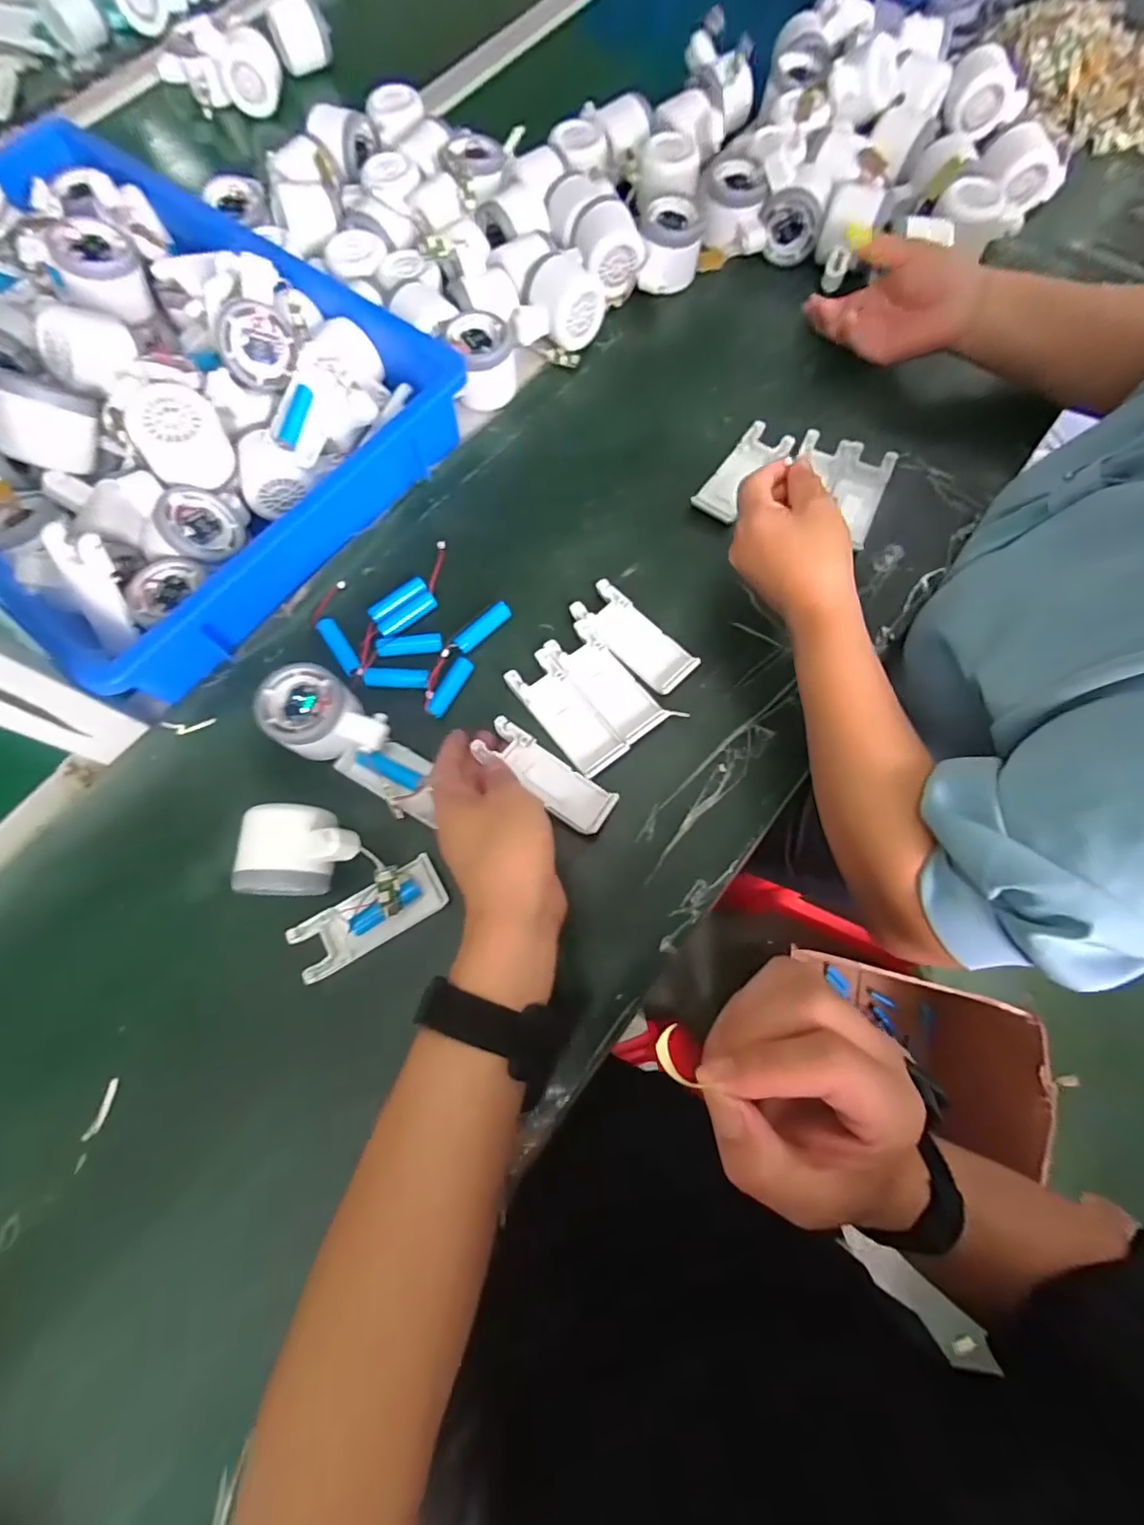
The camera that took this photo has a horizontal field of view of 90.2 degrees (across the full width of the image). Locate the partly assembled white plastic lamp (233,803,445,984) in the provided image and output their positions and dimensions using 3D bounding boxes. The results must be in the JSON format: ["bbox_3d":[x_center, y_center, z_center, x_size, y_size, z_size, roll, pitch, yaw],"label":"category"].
[{"bbox_3d":[-0.156,0.071,0.376,0.106,0.062,0.108,-31,74,-7],"label":"partly assembled white plastic lamp"}]

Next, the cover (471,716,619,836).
[{"bbox_3d":[-0.017,0.007,0.404,0.104,0.017,0.038,41,78,11],"label":"cover"}]

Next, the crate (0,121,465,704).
[{"bbox_3d":[-0.402,-0.328,0.477,0.545,0.104,0.378,36,77,12],"label":"crate"}]

